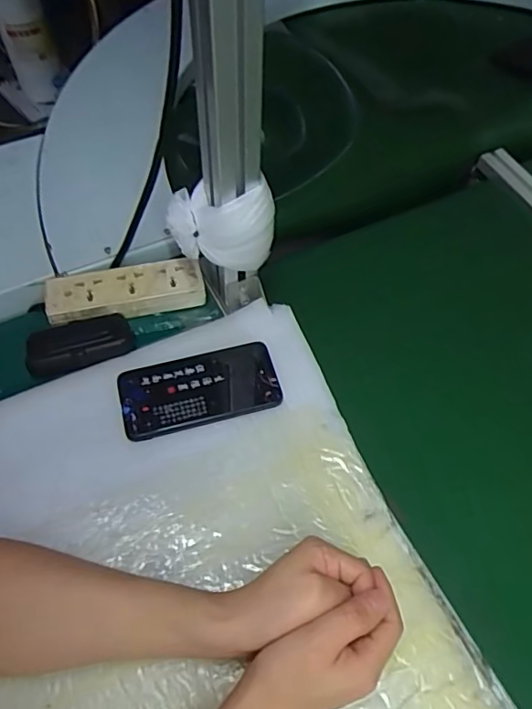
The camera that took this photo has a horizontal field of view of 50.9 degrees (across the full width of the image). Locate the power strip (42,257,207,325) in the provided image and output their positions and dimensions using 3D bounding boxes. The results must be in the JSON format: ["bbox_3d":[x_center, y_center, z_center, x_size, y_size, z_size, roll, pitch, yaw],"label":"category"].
[{"bbox_3d":[-0.156,-0.070,0.619,0.169,0.027,0.053,-11,58,-9],"label":"power strip"}]

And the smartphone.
[{"bbox_3d":[-0.066,0.034,0.561,0.154,0.009,0.077,-14,58,-10],"label":"smartphone"}]

